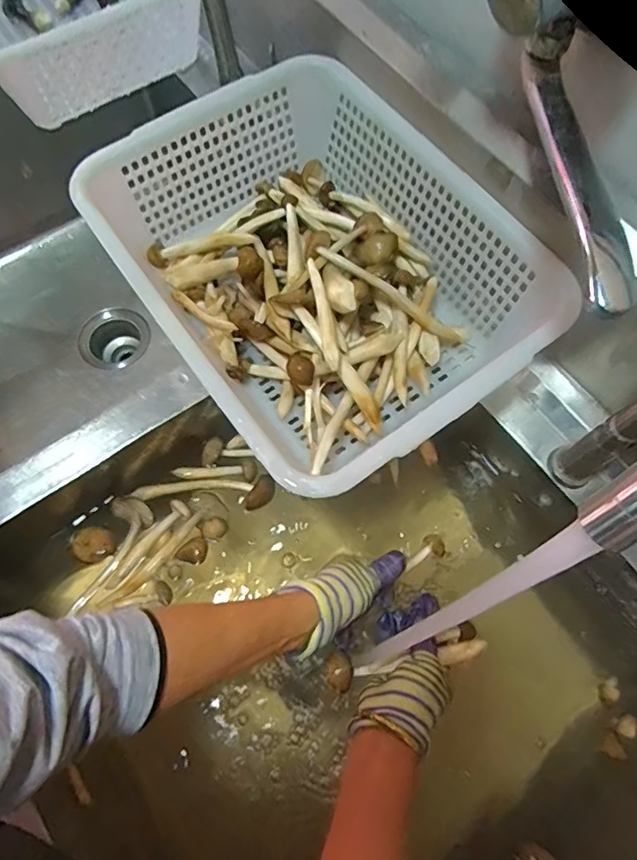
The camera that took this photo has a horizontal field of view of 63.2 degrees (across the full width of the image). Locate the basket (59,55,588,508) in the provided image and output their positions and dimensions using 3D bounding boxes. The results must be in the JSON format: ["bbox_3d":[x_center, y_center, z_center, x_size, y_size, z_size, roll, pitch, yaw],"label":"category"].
[{"bbox_3d":[0.000,-0.143,0.488,0.290,0.118,0.382,-32,73,-13],"label":"basket"}]

